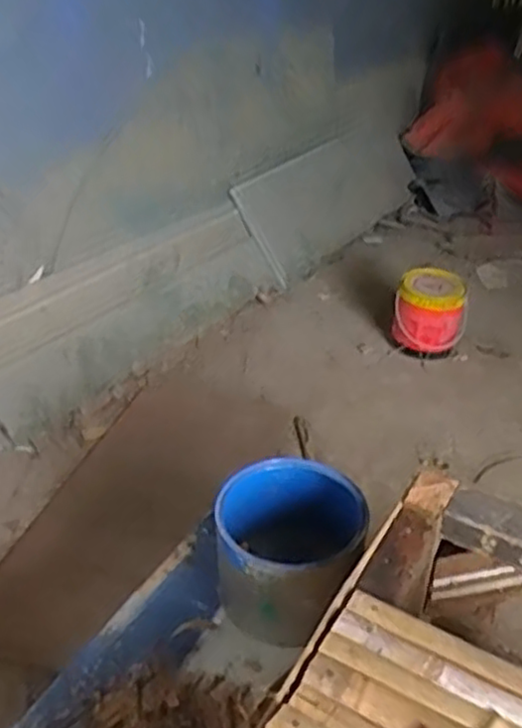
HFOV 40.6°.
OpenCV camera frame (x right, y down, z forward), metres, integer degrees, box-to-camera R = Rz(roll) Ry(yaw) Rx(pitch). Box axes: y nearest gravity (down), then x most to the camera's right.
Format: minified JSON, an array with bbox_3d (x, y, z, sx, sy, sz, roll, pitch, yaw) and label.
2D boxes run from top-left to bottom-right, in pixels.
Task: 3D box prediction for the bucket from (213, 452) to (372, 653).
[{"bbox_3d":[0.023,0.194,0.728,0.140,0.126,0.164,12,34,14],"label":"bucket"}]

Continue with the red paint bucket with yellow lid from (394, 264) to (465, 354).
[{"bbox_3d":[0.390,-0.127,1.632,0.158,0.161,0.164,9,33,10],"label":"red paint bucket with yellow lid"}]

